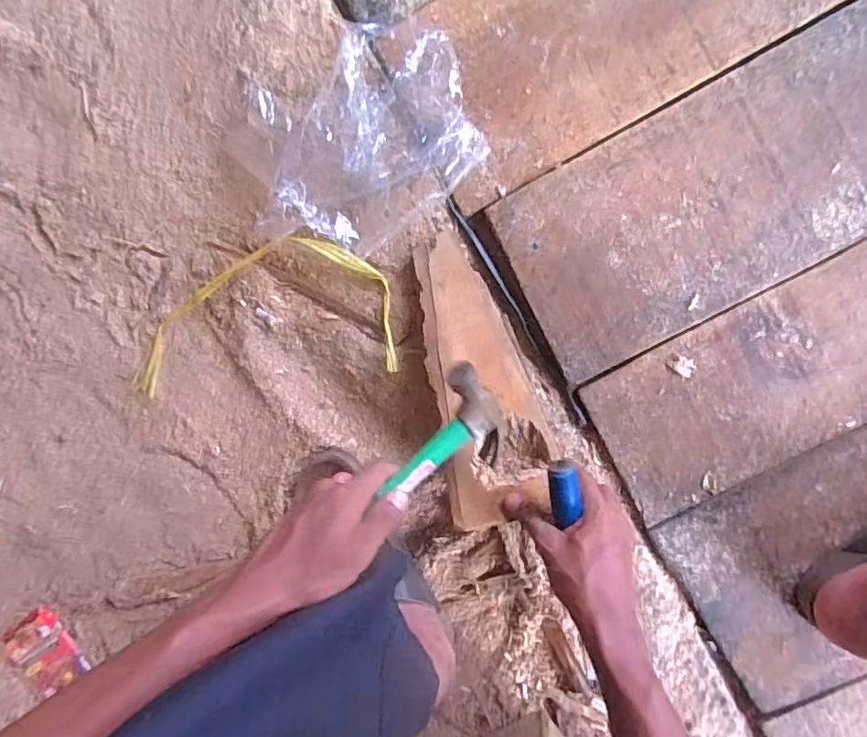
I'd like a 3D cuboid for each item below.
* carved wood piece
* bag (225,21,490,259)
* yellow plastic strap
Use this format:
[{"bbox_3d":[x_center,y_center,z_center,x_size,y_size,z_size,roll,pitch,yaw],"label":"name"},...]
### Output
[{"bbox_3d":[0.040,0.006,0.508,0.095,0.026,0.259,-15,85,8],"label":"carved wood piece"},{"bbox_3d":[-0.078,-0.214,0.509,0.224,0.041,0.191,-29,91,8],"label":"bag"},{"bbox_3d":[-0.184,-0.051,0.551,0.285,0.029,0.136,-6,97,12],"label":"yellow plastic strap"}]

